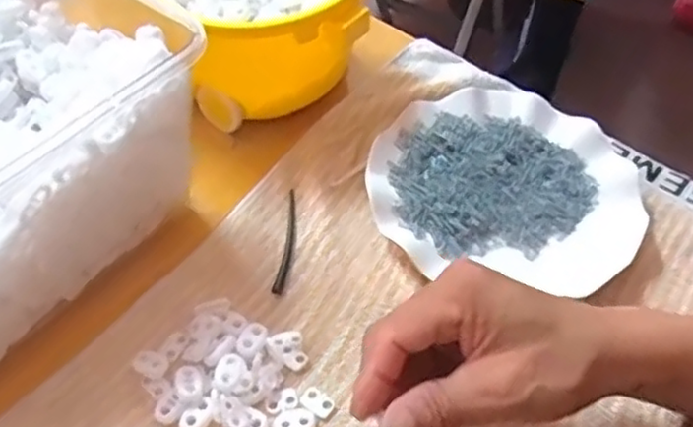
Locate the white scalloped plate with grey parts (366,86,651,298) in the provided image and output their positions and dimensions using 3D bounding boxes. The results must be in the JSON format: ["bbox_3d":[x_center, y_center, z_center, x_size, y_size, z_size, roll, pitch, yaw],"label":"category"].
[{"bbox_3d":[0.111,-0.023,0.477,0.185,0.020,0.161,3,51,-1],"label":"white scalloped plate with grey parts"}]

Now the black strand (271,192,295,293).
[{"bbox_3d":[-0.039,0.017,0.448,0.009,0.004,0.084,6,51,1],"label":"black strand"}]

